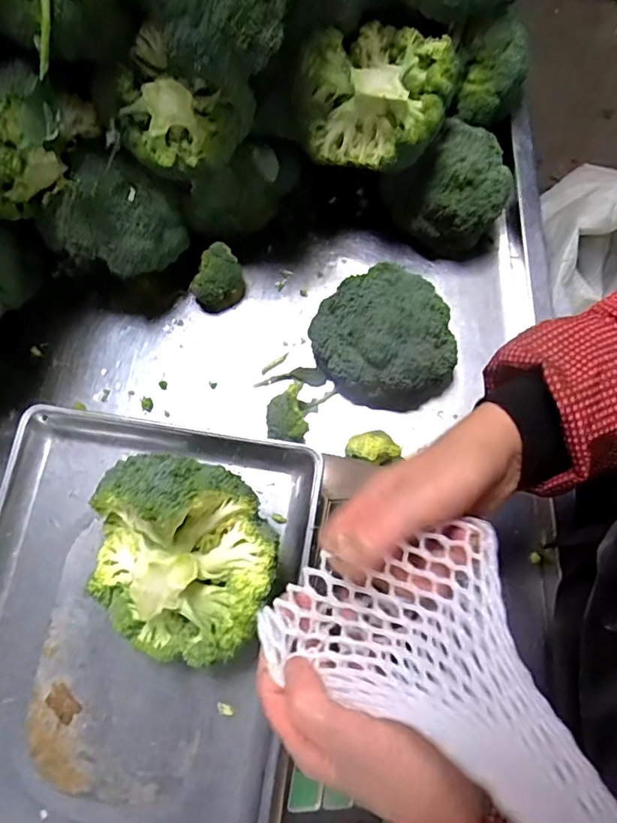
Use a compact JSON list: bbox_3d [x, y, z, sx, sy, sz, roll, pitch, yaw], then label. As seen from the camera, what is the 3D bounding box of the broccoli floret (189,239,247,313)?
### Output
[{"bbox_3d":[-0.097,-0.139,0.573,0.056,0.050,0.041,-39,78,-8],"label":"broccoli floret"}]

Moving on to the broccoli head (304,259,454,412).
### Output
[{"bbox_3d":[0.072,-0.067,0.524,0.124,0.090,0.123,0,75,1],"label":"broccoli head"}]

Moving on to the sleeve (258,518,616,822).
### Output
[{"bbox_3d":[0.081,0.132,0.246,0.121,0.050,0.202,-43,44,-9],"label":"sleeve"}]

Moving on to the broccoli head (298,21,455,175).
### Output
[{"bbox_3d":[0.060,-0.290,0.495,0.133,0.079,0.109,8,76,3],"label":"broccoli head"}]

